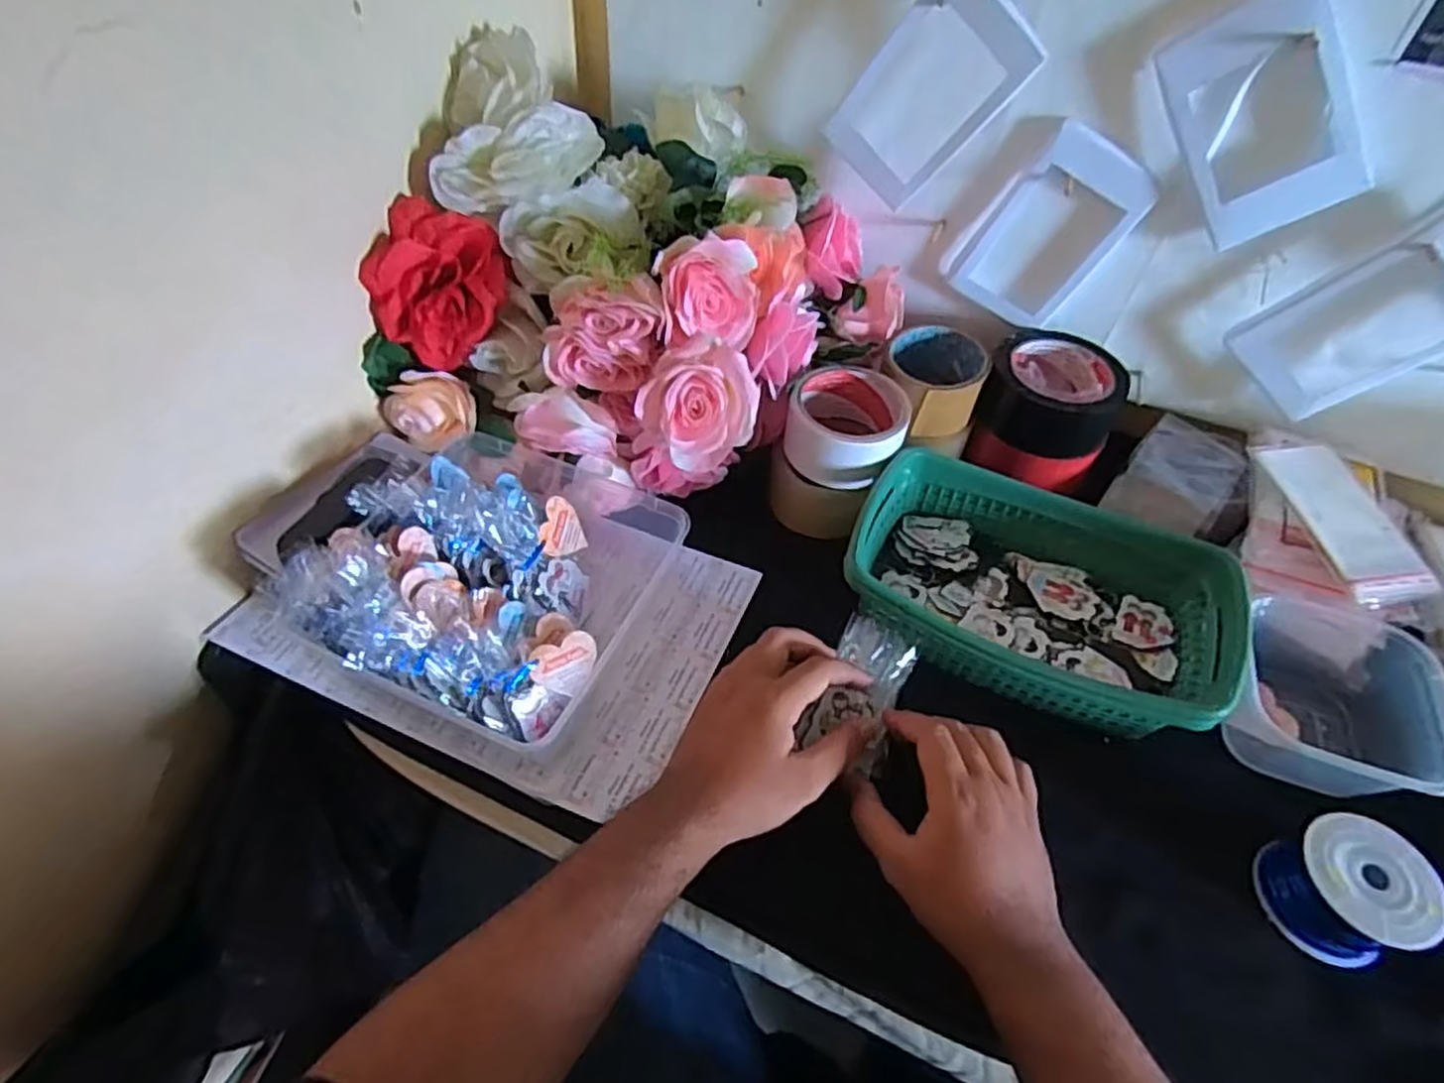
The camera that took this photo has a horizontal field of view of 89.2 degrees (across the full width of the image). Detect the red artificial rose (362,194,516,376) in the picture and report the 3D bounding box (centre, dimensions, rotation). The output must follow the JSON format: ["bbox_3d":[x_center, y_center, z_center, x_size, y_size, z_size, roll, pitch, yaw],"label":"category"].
[{"bbox_3d":[-0.205,-0.185,0.536,0.090,0.094,0.059,17,51,10],"label":"red artificial rose"}]

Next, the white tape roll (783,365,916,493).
[{"bbox_3d":[0.096,-0.091,0.566,0.087,0.052,0.084,2,50,-2],"label":"white tape roll"}]

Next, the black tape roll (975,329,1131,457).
[{"bbox_3d":[0.269,-0.117,0.599,0.102,0.062,0.102,2,50,-2],"label":"black tape roll"}]

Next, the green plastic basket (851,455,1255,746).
[{"bbox_3d":[0.215,0.031,0.509,0.241,0.070,0.144,21,52,13],"label":"green plastic basket"}]

